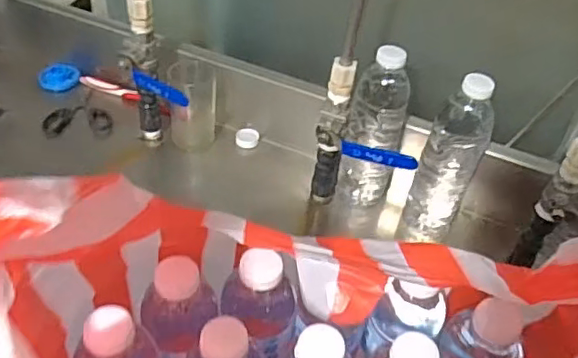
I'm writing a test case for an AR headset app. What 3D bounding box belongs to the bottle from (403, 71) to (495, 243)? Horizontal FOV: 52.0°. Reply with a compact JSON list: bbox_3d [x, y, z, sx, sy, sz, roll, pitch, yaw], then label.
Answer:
[{"bbox_3d":[0.183,-0.023,0.684,0.077,0.216,0.057,16,44,9],"label":"bottle"}]

